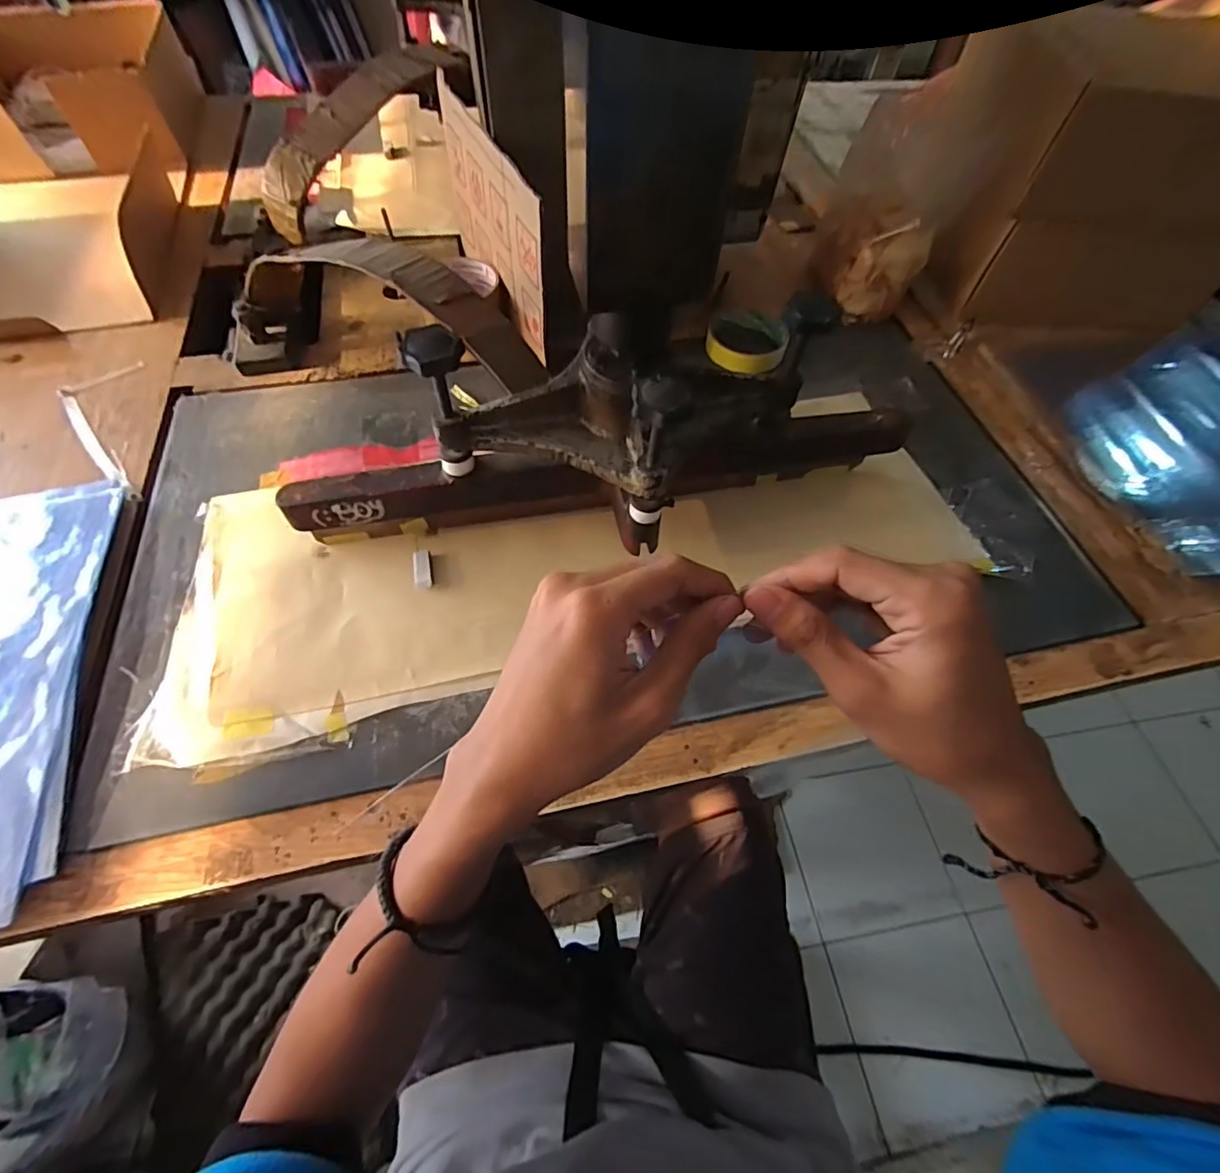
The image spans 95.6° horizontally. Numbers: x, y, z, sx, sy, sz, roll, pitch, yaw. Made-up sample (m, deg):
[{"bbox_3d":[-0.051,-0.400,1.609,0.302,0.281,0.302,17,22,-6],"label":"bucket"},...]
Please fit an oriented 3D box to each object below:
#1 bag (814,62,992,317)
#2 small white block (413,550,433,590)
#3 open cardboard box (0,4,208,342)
[{"bbox_3d":[0.277,-0.376,0.570,0.117,0.173,0.085,21,59,11],"label":"bag"},{"bbox_3d":[-0.140,-0.013,0.415,0.012,0.006,0.034,-10,57,-9],"label":"small white block"},{"bbox_3d":[-0.693,-0.526,0.670,0.294,0.123,0.630,-12,61,-10],"label":"open cardboard box"}]

